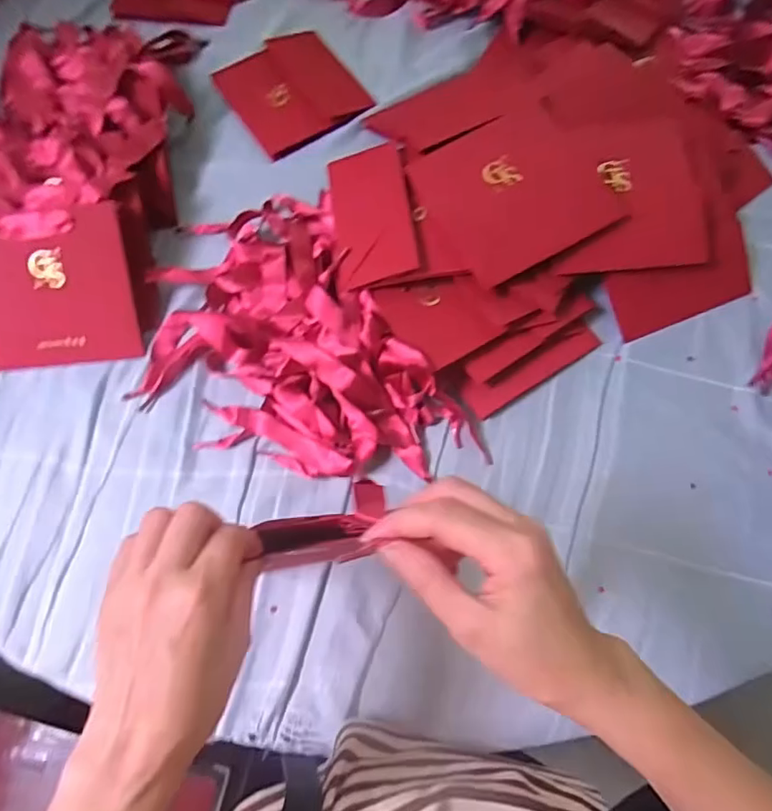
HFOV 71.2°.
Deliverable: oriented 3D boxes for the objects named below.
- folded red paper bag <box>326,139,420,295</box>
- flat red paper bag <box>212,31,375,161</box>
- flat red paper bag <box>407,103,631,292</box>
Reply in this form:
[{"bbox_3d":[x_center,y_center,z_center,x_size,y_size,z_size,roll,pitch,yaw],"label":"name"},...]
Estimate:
[{"bbox_3d":[-0.013,-0.170,0.478,0.068,0.007,0.132,-10,73,6],"label":"folded red paper bag"},{"bbox_3d":[-0.107,-0.355,0.606,0.130,0.013,0.140,-33,75,-9],"label":"flat red paper bag"},{"bbox_3d":[0.113,-0.189,0.474,0.140,0.011,0.137,-30,78,-1],"label":"flat red paper bag"}]

